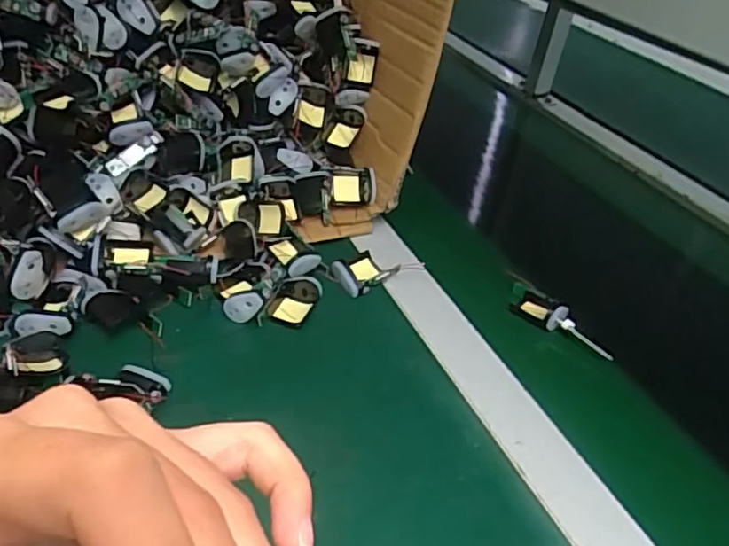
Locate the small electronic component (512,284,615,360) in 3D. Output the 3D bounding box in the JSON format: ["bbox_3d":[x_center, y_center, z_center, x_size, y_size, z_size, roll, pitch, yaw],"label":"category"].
[{"bbox_3d":[0.170,0.040,0.538,0.030,0.023,0.102,-27,48,-38],"label":"small electronic component"}]

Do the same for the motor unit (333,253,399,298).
[{"bbox_3d":[-0.001,0.000,0.542,0.047,0.021,0.037,-23,46,-36],"label":"motor unit"}]

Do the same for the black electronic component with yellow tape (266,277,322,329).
[{"bbox_3d":[-0.056,0.022,0.493,0.029,0.018,0.046,17,37,13],"label":"black electronic component with yellow tape"}]

